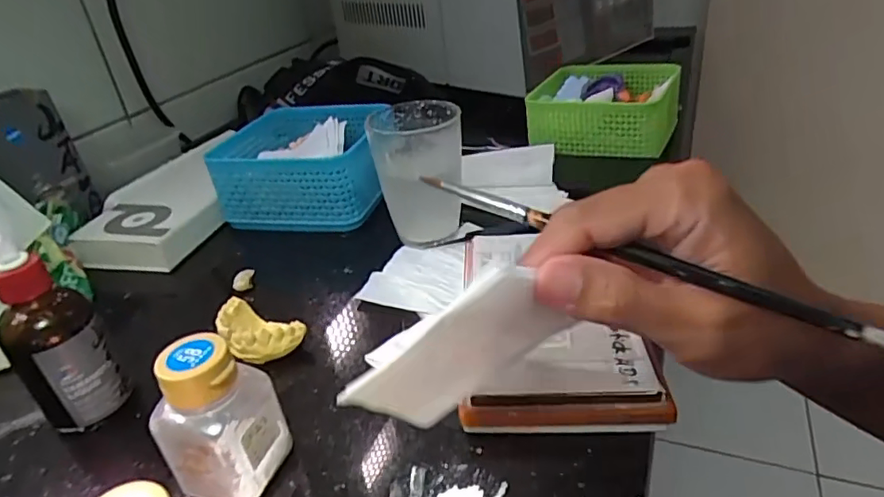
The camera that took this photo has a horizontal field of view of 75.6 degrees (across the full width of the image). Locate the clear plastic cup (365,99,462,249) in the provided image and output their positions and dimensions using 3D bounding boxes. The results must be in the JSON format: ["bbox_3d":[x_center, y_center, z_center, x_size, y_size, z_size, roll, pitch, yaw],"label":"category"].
[{"bbox_3d":[-0.016,-0.054,0.417,0.060,0.091,0.061,-4,32,3],"label":"clear plastic cup"}]

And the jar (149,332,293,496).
[{"bbox_3d":[-0.096,0.075,0.248,0.041,0.071,0.041,1,32,11],"label":"jar"}]

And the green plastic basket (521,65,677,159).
[{"bbox_3d":[0.169,-0.153,0.587,0.130,0.046,0.149,9,35,22],"label":"green plastic basket"}]

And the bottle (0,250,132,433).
[{"bbox_3d":[-0.192,0.050,0.287,0.033,0.094,0.040,24,43,39],"label":"bottle"}]

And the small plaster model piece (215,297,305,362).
[{"bbox_3d":[-0.111,0.051,0.338,0.055,0.023,0.033,16,38,32],"label":"small plaster model piece"}]

